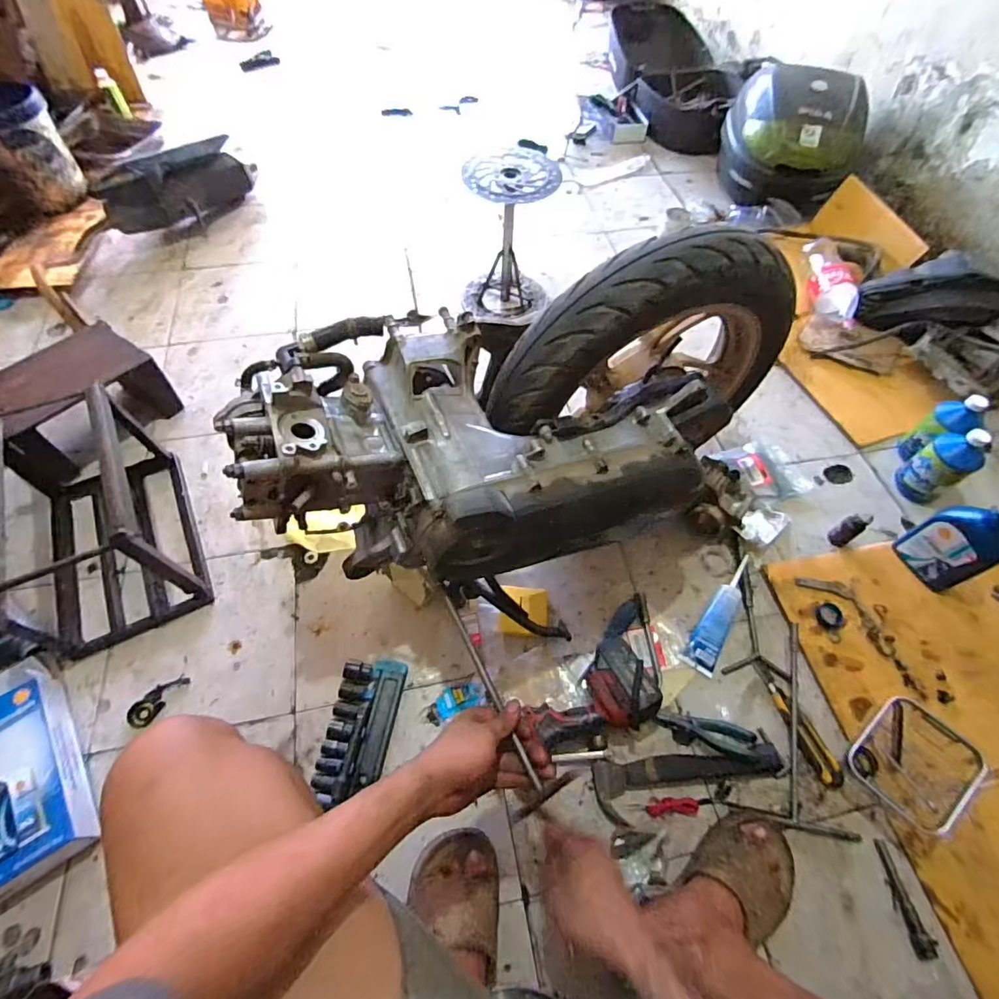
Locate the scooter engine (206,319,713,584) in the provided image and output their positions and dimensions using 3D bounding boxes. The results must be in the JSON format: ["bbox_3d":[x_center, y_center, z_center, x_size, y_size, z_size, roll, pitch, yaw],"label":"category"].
[{"bbox_3d":[-0.008,-0.079,0.669,0.600,0.209,0.312,-22,62,-15],"label":"scooter engine"}]

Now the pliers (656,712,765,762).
[{"bbox_3d":[0.322,0.359,0.771,0.155,0.012,0.047,11,58,5],"label":"pliers"}]

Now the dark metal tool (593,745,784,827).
[{"bbox_3d":[0.286,0.419,0.743,0.294,0.030,0.079,-4,58,-4],"label":"dark metal tool"}]

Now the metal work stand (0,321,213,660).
[{"bbox_3d":[-0.772,-0.055,0.924,0.326,0.238,0.637,-24,61,-16],"label":"metal work stand"}]

